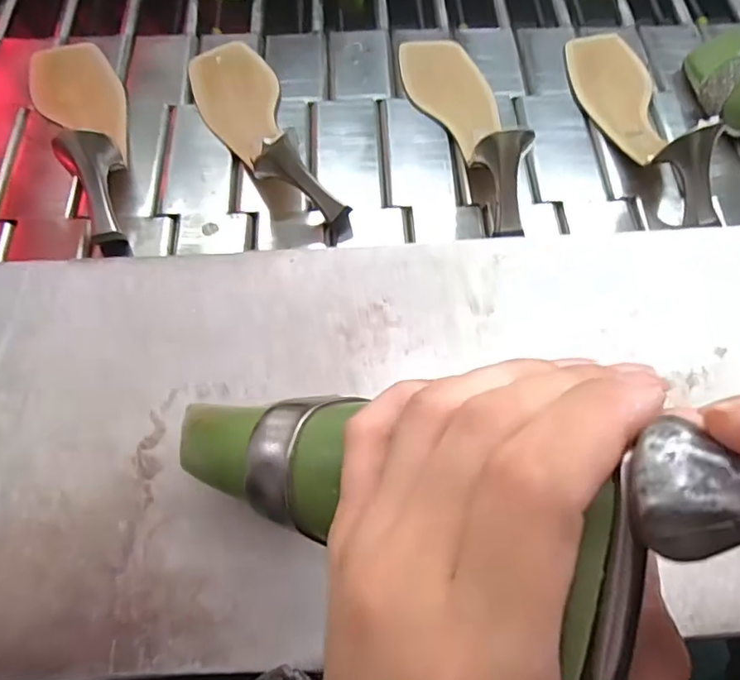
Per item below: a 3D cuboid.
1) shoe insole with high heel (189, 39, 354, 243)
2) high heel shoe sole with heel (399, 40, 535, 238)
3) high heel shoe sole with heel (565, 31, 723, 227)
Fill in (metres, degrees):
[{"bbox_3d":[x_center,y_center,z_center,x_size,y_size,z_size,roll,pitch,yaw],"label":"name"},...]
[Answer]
[{"bbox_3d":[-0.094,-0.190,0.470,0.073,0.068,0.243,-22,67,-12],"label":"shoe insole with high heel"},{"bbox_3d":[0.090,-0.199,0.481,0.073,0.066,0.248,-13,65,-8],"label":"high heel shoe sole with heel"},{"bbox_3d":[0.236,-0.206,0.491,0.087,0.064,0.246,-4,64,-4],"label":"high heel shoe sole with heel"}]

